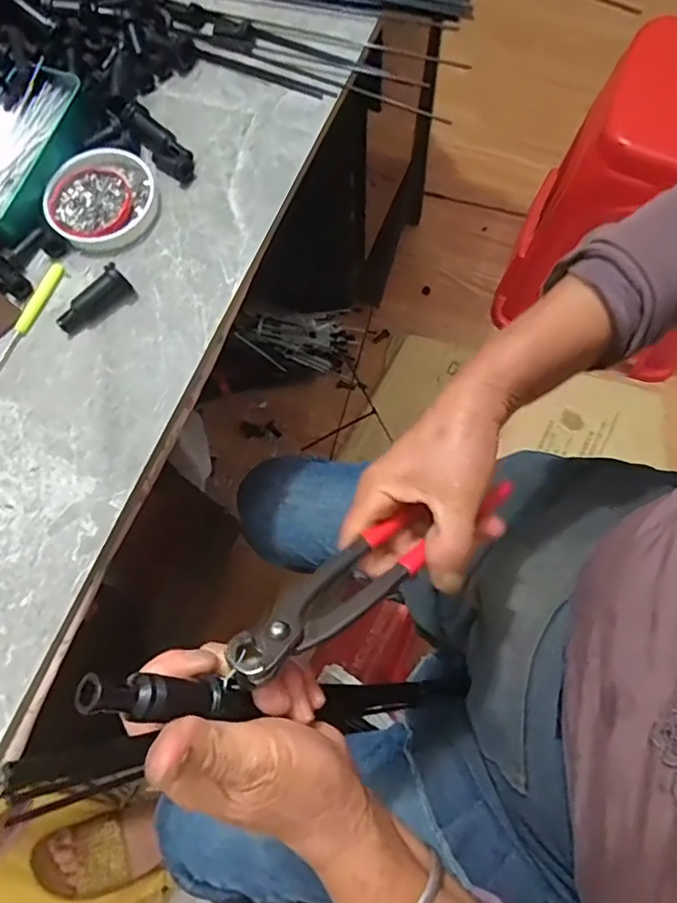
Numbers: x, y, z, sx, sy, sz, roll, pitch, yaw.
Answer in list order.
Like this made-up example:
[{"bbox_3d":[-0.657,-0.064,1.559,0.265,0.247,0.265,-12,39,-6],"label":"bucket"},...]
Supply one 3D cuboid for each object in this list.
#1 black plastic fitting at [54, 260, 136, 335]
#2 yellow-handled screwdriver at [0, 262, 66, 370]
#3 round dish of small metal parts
[{"bbox_3d":[-0.187,-0.114,0.437,0.061,0.023,0.023,-39,75,-9],"label":"black plastic fitting"},{"bbox_3d":[-0.246,-0.099,0.443,0.011,0.007,0.114,21,75,9],"label":"yellow-handled screwdriver"},{"bbox_3d":[-0.190,-0.205,0.461,0.080,0.011,0.087,0,74,-1],"label":"round dish of small metal parts"}]

